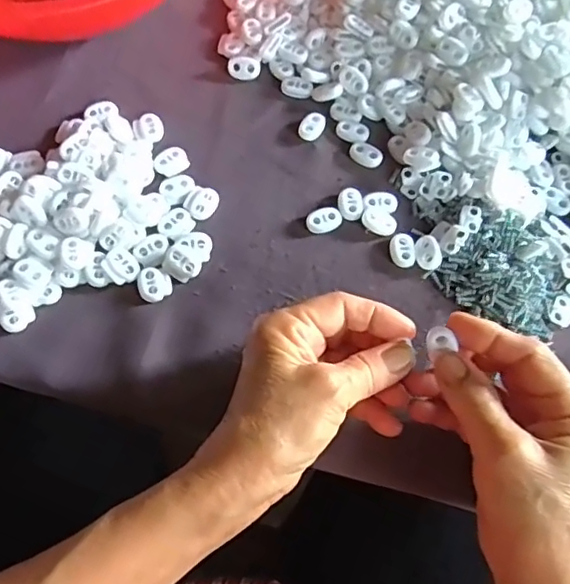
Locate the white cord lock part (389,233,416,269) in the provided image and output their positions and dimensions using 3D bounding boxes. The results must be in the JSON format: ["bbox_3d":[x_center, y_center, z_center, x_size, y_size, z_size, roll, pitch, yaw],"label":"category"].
[{"bbox_3d":[0.073,-0.026,0.362,0.015,0.005,0.022,-1,66,-1],"label":"white cord lock part"}]

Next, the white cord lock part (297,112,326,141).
[{"bbox_3d":[0.019,-0.113,0.397,0.014,0.007,0.022,30,69,12],"label":"white cord lock part"}]

